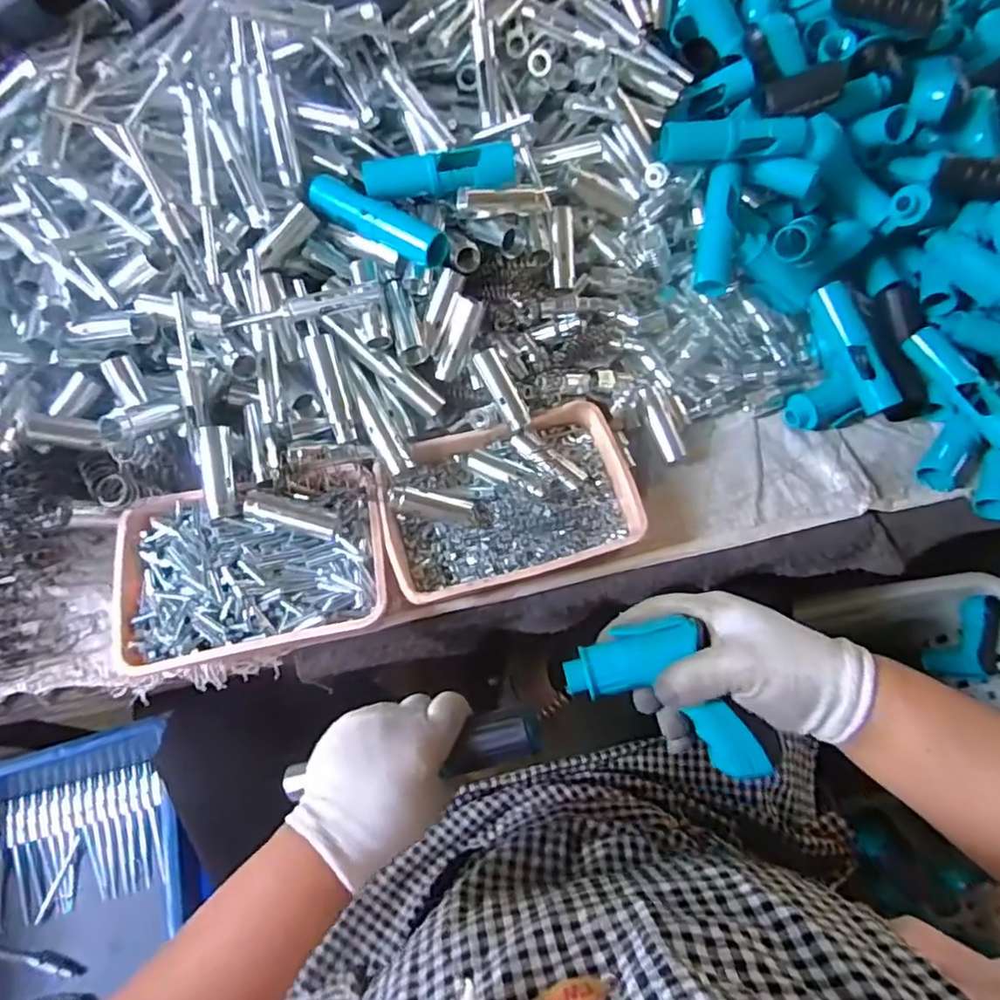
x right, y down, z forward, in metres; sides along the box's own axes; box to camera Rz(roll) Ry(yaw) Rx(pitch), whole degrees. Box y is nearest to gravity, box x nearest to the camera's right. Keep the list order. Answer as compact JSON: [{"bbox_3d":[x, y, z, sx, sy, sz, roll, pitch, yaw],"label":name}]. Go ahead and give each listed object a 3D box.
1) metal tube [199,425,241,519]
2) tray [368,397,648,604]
[{"bbox_3d":[-0.218,-0.022,0.494,0.021,0.021,0.070,-7,90,-4],"label":"metal tube"},{"bbox_3d":[0.006,0.004,0.532,0.203,0.044,0.135,-17,67,-8],"label":"tray"}]

